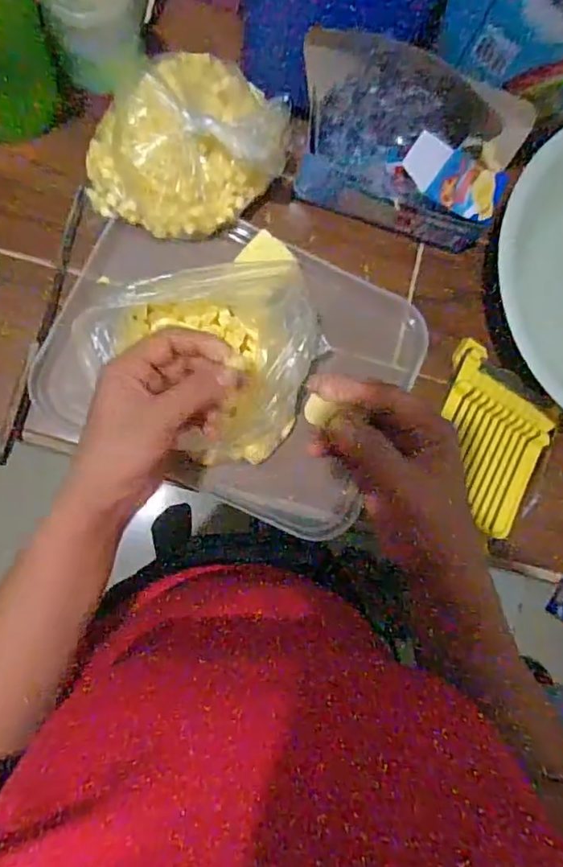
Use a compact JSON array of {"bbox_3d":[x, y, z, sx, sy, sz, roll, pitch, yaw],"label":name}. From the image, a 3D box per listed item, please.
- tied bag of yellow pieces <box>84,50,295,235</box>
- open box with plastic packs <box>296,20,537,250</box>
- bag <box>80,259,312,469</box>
[{"bbox_3d":[-0.078,-0.250,0.468,0.136,0.078,0.171,37,82,-2],"label":"tied bag of yellow pieces"},{"bbox_3d":[0.103,-0.241,0.482,0.195,0.121,0.102,14,83,-5],"label":"open box with plastic packs"},{"bbox_3d":[-0.065,-0.053,0.437,0.178,0.075,0.145,-2,85,-6],"label":"bag"}]

